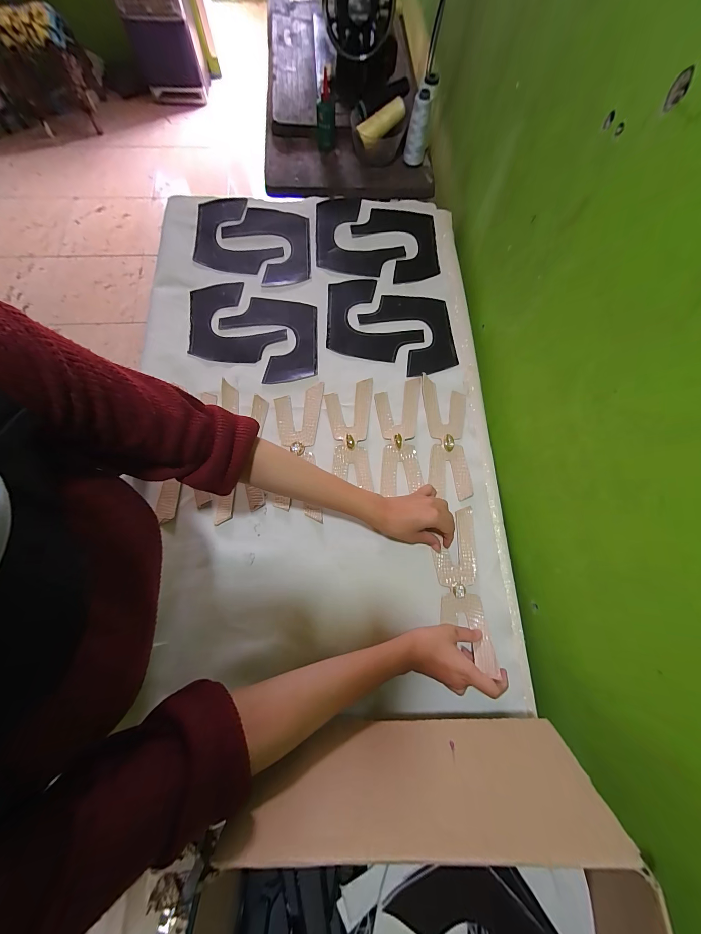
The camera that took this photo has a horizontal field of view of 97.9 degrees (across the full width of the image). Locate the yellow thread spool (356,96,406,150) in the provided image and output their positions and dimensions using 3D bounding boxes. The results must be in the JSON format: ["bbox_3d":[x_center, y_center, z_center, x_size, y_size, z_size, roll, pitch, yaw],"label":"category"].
[{"bbox_3d":[0.068,-0.754,0.670,0.107,0.046,0.045,-15,72,26],"label":"yellow thread spool"}]

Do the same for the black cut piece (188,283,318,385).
[{"bbox_3d":[-0.183,-0.256,0.579,0.236,0.008,0.216,-2,74,-2],"label":"black cut piece"}]

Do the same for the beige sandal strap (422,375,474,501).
[{"bbox_3d":[0.166,-0.054,0.527,0.070,0.008,0.212,1,74,-1],"label":"beige sandal strap"}]

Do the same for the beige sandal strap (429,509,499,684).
[{"bbox_3d":[0.163,0.172,0.452,0.068,0.016,0.218,1,68,-1],"label":"beige sandal strap"}]

